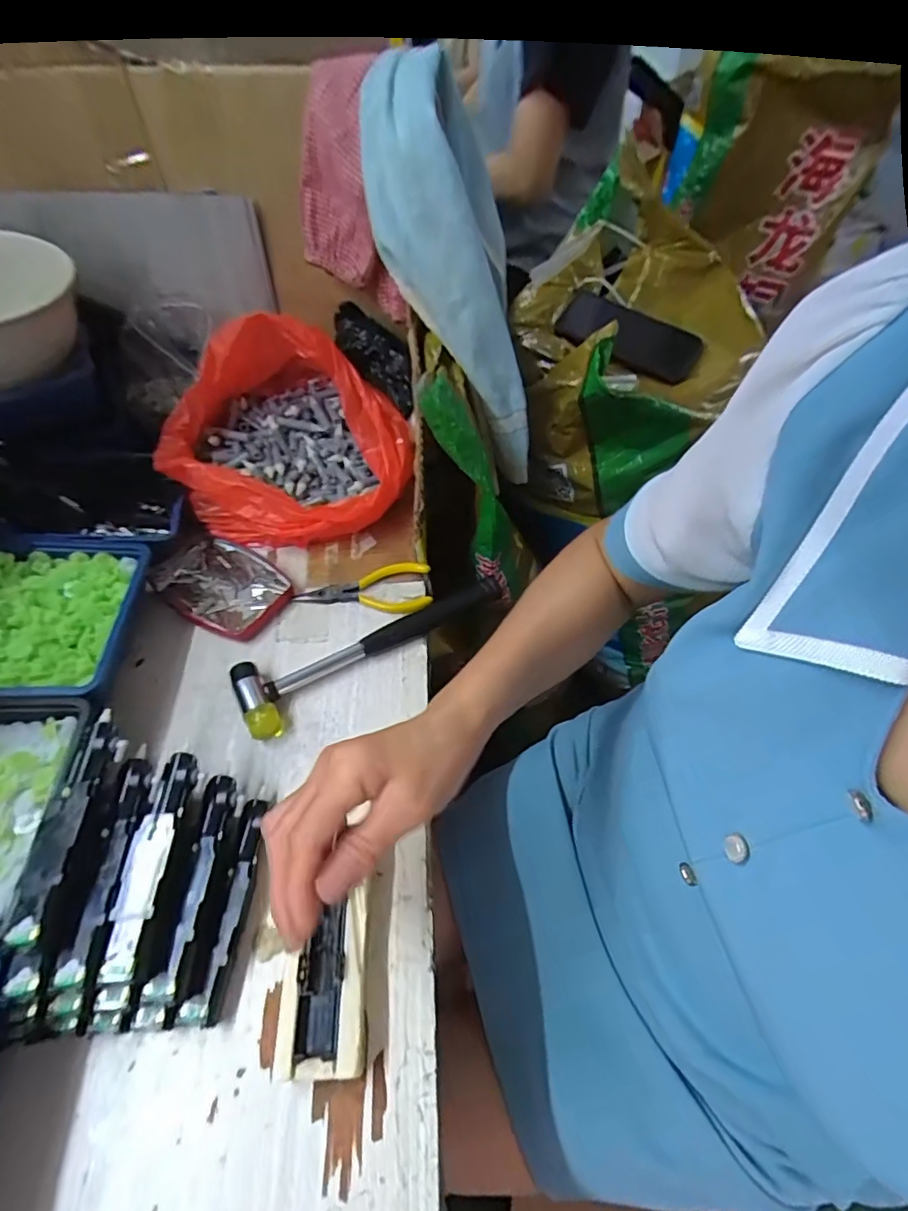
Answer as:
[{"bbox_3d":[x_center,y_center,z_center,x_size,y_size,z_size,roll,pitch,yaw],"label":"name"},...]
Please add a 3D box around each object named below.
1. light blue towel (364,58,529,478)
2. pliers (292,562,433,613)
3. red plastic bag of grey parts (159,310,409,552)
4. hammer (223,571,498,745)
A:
[{"bbox_3d":[0.012,-0.273,0.461,0.079,0.308,0.101,7,47,38],"label":"light blue towel"},{"bbox_3d":[-0.081,-0.016,0.481,0.119,0.016,0.046,0,52,0],"label":"pliers"},{"bbox_3d":[-0.155,-0.168,0.522,0.219,0.136,0.206,24,56,17],"label":"red plastic bag of grey parts"},{"bbox_3d":[-0.066,0.025,0.446,0.231,0.022,0.058,-29,58,-21],"label":"hammer"}]

